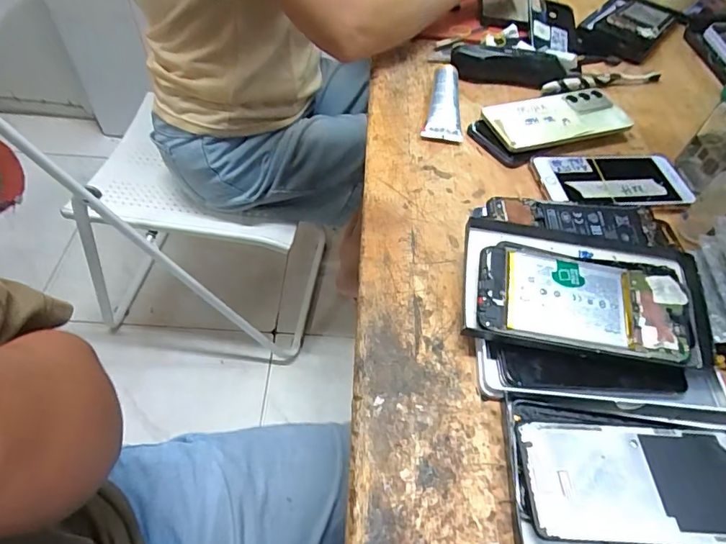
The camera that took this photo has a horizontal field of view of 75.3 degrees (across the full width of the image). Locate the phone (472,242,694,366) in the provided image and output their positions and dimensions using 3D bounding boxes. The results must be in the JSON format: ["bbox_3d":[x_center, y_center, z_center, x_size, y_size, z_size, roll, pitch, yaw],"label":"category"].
[{"bbox_3d":[0.168,0.021,0.361,0.157,0.009,0.079,12,66,1],"label":"phone"}]

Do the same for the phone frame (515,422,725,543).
[{"bbox_3d":[0.183,0.136,0.304,0.157,0.013,0.072,4,54,-1],"label":"phone frame"}]

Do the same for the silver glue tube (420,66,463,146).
[{"bbox_3d":[0.094,-0.201,0.551,0.045,0.028,0.117,4,70,0],"label":"silver glue tube"}]

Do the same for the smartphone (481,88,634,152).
[{"bbox_3d":[0.222,-0.176,0.535,0.169,0.012,0.079,-14,59,-13],"label":"smartphone"}]

